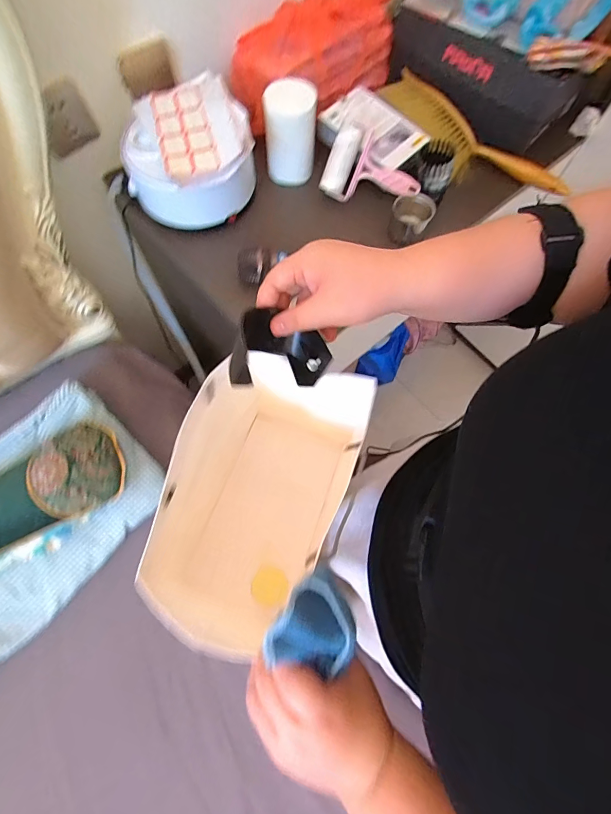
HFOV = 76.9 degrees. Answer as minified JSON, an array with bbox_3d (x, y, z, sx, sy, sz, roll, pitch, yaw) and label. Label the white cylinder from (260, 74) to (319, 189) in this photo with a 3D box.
[{"bbox_3d":[-0.024,-0.458,0.650,0.082,0.126,0.077,1,70,0],"label":"white cylinder"}]

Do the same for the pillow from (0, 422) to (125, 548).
[{"bbox_3d":[-0.496,0.171,0.608,0.422,0.075,0.142,-29,73,-10],"label":"pillow"}]

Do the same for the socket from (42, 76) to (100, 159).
[{"bbox_3d":[-0.373,-0.444,0.595,0.081,0.087,0.020,-29,73,-10],"label":"socket"}]

